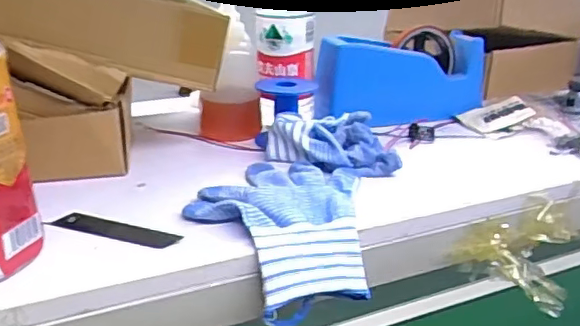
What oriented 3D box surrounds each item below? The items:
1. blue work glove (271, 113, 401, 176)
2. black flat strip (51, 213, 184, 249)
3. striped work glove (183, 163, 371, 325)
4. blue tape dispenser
[{"bbox_3d":[0.040,-0.022,0.543,0.131,0.046,0.062,11,25,22],"label":"blue work glove"},{"bbox_3d":[-0.124,0.048,0.422,0.094,0.004,0.021,8,24,15],"label":"black flat strip"},{"bbox_3d":[-0.010,0.052,0.456,0.134,0.055,0.153,2,23,1],"label":"striped work glove"},{"bbox_3d":[0.127,-0.098,0.665,0.198,0.089,0.061,-10,26,-24],"label":"blue tape dispenser"}]

